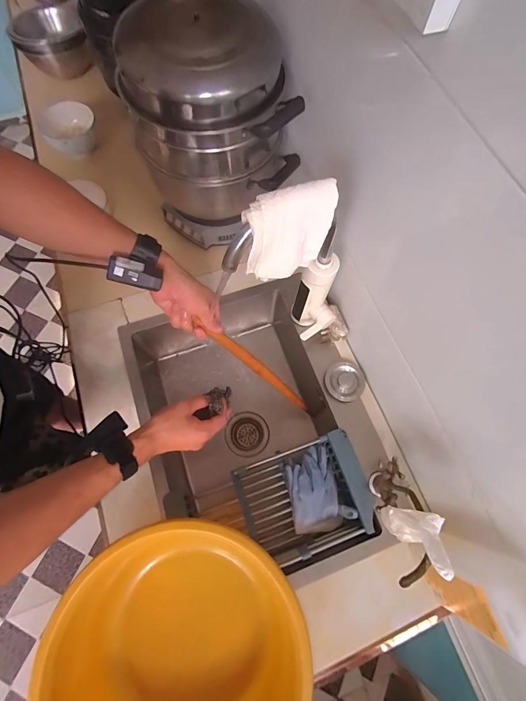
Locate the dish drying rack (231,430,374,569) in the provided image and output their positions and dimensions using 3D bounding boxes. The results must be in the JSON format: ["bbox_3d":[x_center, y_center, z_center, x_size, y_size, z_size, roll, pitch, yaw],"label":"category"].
[{"bbox_3d":[0.077,0.295,0.657,0.242,0.077,0.189,-18,72,-7],"label":"dish drying rack"}]

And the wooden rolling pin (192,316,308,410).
[{"bbox_3d":[-0.006,0.040,0.666,0.021,0.337,0.023,6,63,48],"label":"wooden rolling pin"}]

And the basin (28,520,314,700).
[{"bbox_3d":[-0.109,0.446,0.507,0.329,0.190,0.334,0,71,-1],"label":"basin"}]

